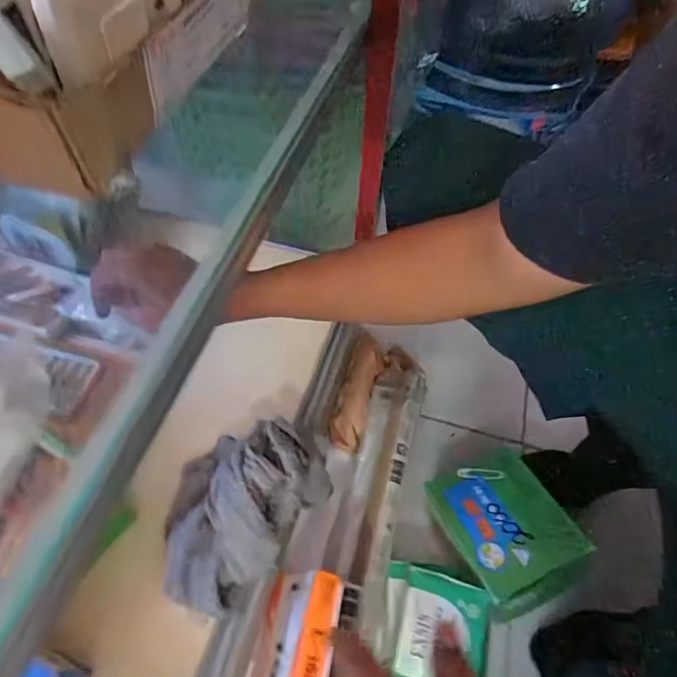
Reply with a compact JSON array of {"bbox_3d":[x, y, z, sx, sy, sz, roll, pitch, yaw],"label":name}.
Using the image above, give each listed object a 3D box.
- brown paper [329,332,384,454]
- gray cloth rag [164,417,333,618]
[{"bbox_3d":[0.025,0.064,0.589,0.040,0.026,0.148,15,71,6],"label":"brown paper"},{"bbox_3d":[-0.089,0.139,0.412,0.156,0.055,0.122,-36,65,-25],"label":"gray cloth rag"}]

